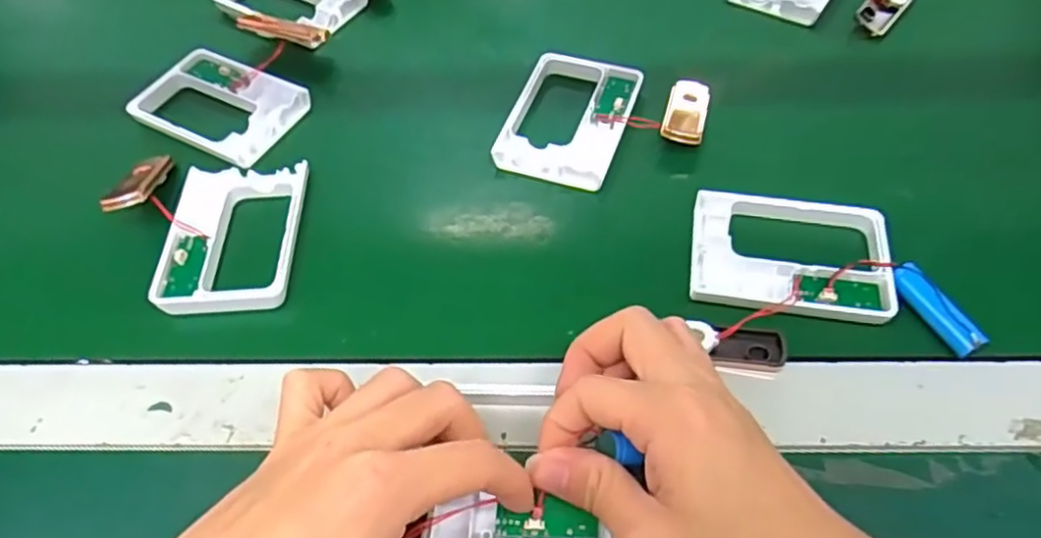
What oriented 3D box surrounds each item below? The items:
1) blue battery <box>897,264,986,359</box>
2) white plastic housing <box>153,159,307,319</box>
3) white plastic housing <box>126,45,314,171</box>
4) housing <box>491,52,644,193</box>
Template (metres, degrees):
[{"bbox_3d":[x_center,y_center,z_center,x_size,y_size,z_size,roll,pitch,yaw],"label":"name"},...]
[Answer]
[{"bbox_3d":[0.196,0.018,0.320,0.013,0.010,0.050,-19,57,-11],"label":"blue battery"},{"bbox_3d":[-0.155,-0.018,0.366,0.068,0.009,0.096,-4,56,-1],"label":"white plastic housing"},{"bbox_3d":[-0.191,-0.103,0.429,0.097,0.013,0.072,23,60,17],"label":"white plastic housing"},{"bbox_3d":[0.030,-0.092,0.411,0.068,0.012,0.095,16,58,13],"label":"housing"}]

